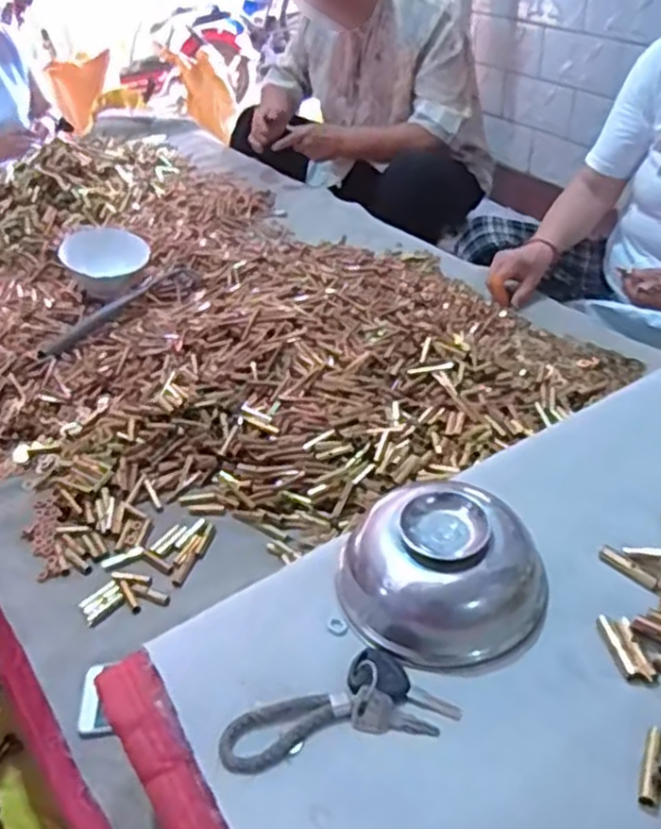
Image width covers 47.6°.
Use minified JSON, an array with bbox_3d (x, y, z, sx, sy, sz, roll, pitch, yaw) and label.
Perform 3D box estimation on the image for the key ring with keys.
[{"bbox_3d":[0.003,0.173,0.450,0.137,0.010,0.057,-12,38,-7],"label":"key ring with keys"}]

